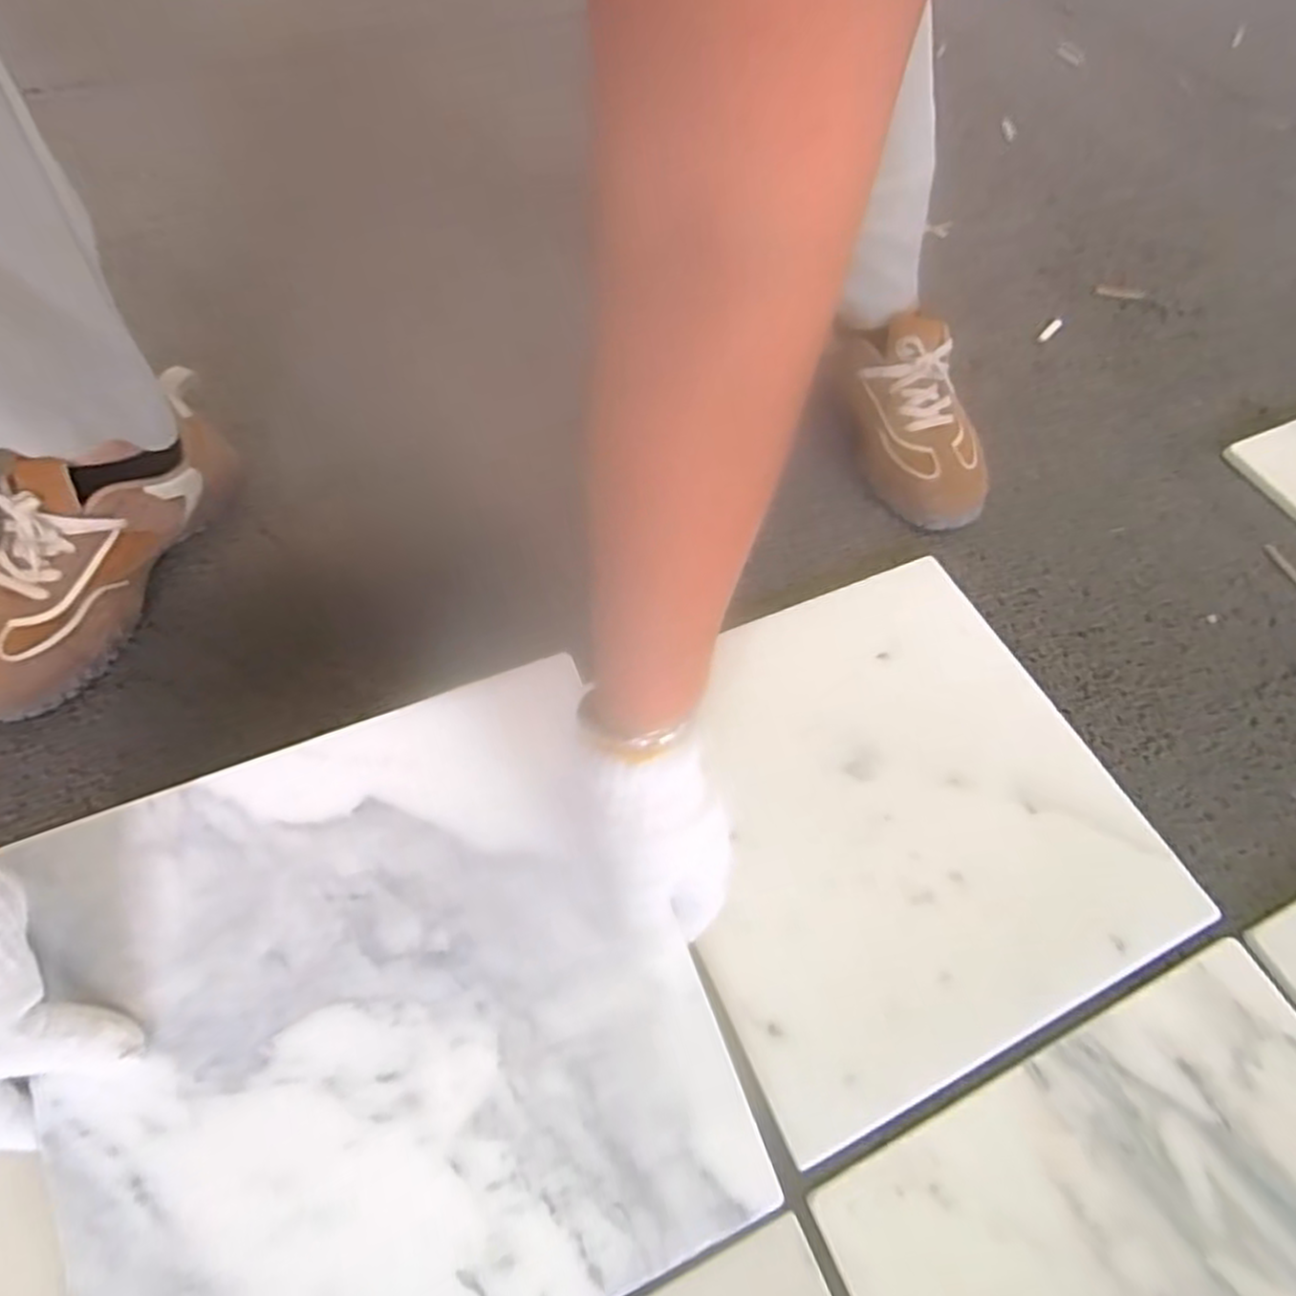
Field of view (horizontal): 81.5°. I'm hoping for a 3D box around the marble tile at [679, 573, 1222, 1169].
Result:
[{"bbox_3d":[0.153,0.099,0.492,0.299,0.009,0.296,-21,64,-15],"label":"marble tile"}]

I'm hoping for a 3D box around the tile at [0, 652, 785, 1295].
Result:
[{"bbox_3d":[-0.125,0.185,0.366,0.289,0.009,0.295,-20,77,-15],"label":"tile"}]

